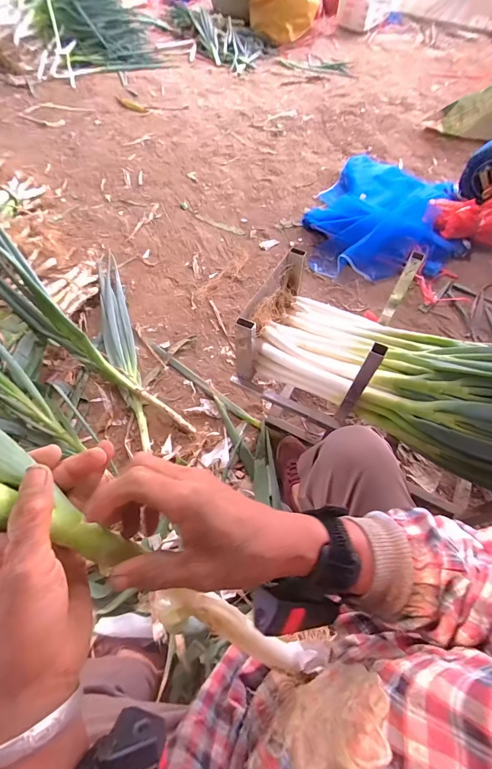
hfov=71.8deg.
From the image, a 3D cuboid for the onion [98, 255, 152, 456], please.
[{"bbox_3d":[-0.408,-0.148,1.087,0.089,0.041,0.782,-17,62,-8],"label":"onion"}]

